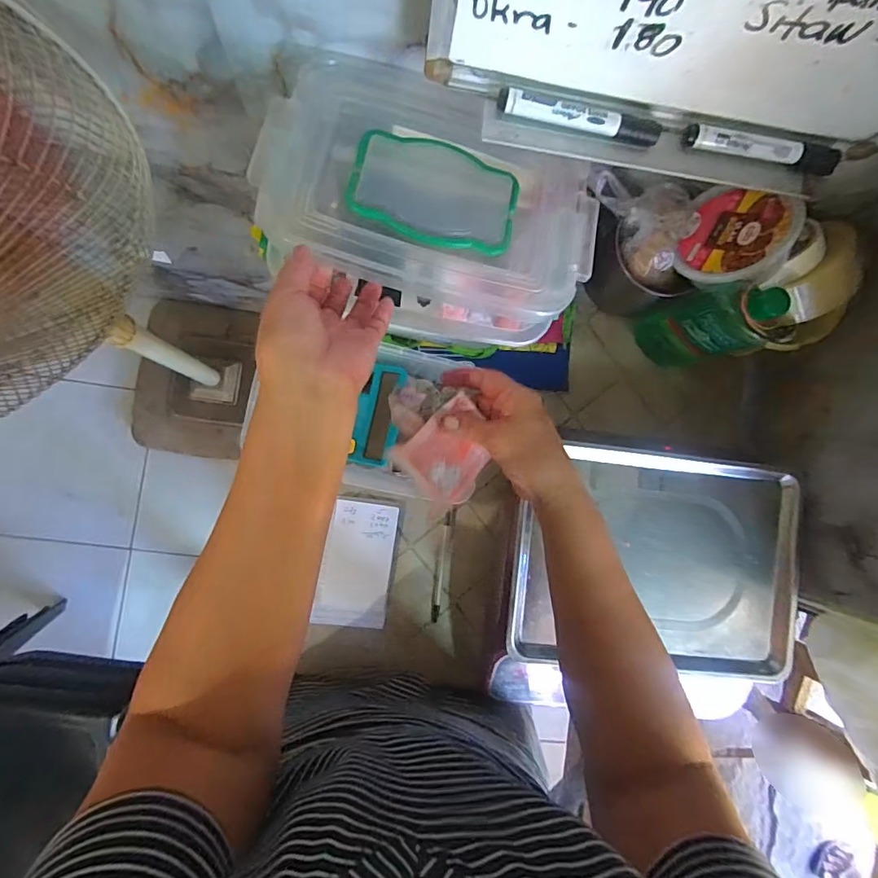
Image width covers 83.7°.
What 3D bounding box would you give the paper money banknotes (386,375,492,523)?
[{"bbox_3d":[0.000,0.000,0.430,0.083,0.015,0.111,-35,93,-7],"label":"paper money banknotes"}]

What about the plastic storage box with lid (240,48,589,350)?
[{"bbox_3d":[-0.008,-0.212,0.463,0.292,0.087,0.206,10,87,-7],"label":"plastic storage box with lid"}]

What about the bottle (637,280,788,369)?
[{"bbox_3d":[0.297,-0.128,0.550,0.062,0.175,0.080,-17,91,-8],"label":"bottle"}]

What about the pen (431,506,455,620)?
[{"bbox_3d":[0.004,0.157,0.616,0.013,0.007,0.141,10,87,-7],"label":"pen"}]

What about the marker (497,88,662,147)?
[{"bbox_3d":[0.117,-0.266,0.405,0.137,0.014,0.015,8,87,-7],"label":"marker"}]

